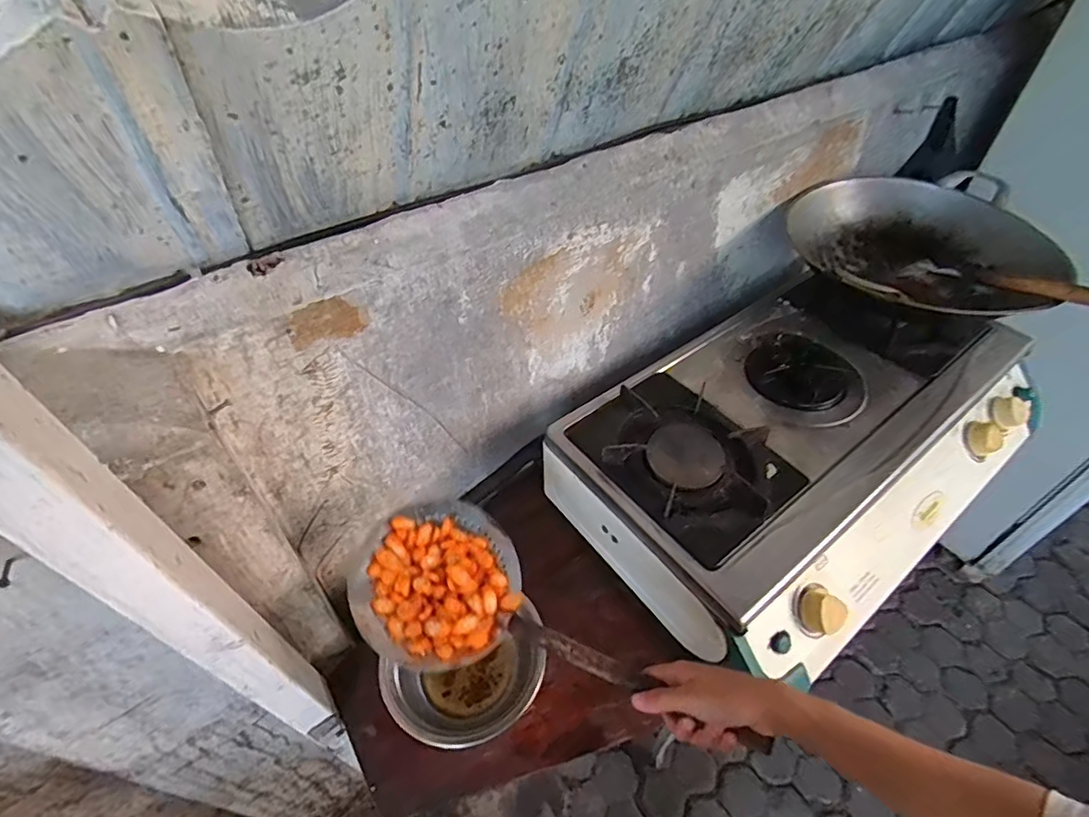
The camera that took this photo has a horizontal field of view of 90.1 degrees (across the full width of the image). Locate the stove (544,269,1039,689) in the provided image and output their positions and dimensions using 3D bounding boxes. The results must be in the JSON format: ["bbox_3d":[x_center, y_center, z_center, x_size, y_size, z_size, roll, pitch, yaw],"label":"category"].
[{"bbox_3d":[0.378,0.025,0.805,0.649,0.136,0.427,-30,54,-25],"label":"stove"}]

